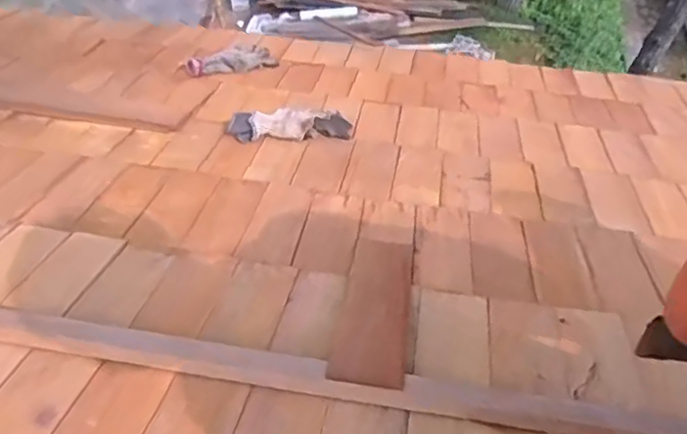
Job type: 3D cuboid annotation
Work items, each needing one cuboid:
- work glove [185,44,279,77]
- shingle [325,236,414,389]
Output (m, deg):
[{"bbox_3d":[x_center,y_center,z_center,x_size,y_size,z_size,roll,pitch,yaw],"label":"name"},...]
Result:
[{"bbox_3d":[-0.259,-0.364,1.379,0.207,0.031,0.087,-20,58,-32],"label":"work glove"},{"bbox_3d":[0.042,0.101,0.725,0.079,0.013,0.294,7,27,6],"label":"shingle"}]

